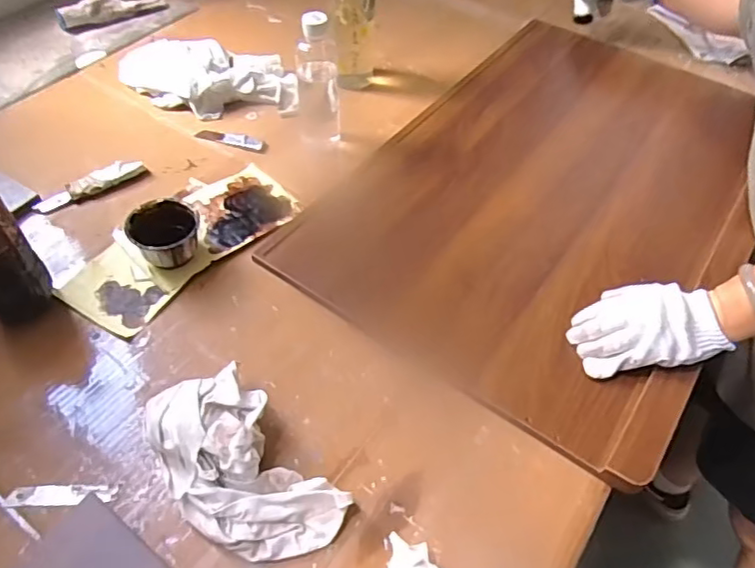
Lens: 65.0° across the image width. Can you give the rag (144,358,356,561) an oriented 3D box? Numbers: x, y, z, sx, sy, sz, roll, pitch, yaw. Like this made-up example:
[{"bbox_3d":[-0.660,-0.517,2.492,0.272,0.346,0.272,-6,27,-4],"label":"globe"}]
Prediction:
[{"bbox_3d":[-0.127,0.164,0.536,0.106,0.057,0.191,-35,60,-27],"label":"rag"}]

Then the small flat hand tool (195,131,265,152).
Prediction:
[{"bbox_3d":[-0.218,-0.215,0.879,0.105,0.006,0.027,13,51,9],"label":"small flat hand tool"}]

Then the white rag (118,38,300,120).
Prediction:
[{"bbox_3d":[-0.275,-0.331,0.947,0.303,0.050,0.155,6,50,3],"label":"white rag"}]

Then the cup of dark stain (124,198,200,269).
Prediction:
[{"bbox_3d":[-0.253,-0.056,0.713,0.077,0.053,0.079,1,50,-1],"label":"cup of dark stain"}]

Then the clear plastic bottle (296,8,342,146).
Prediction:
[{"bbox_3d":[-0.081,-0.272,0.815,0.056,0.194,0.048,-4,50,-5],"label":"clear plastic bottle"}]

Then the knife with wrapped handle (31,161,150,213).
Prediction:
[{"bbox_3d":[-0.382,-0.132,0.792,0.146,0.023,0.029,-33,59,-26],"label":"knife with wrapped handle"}]

